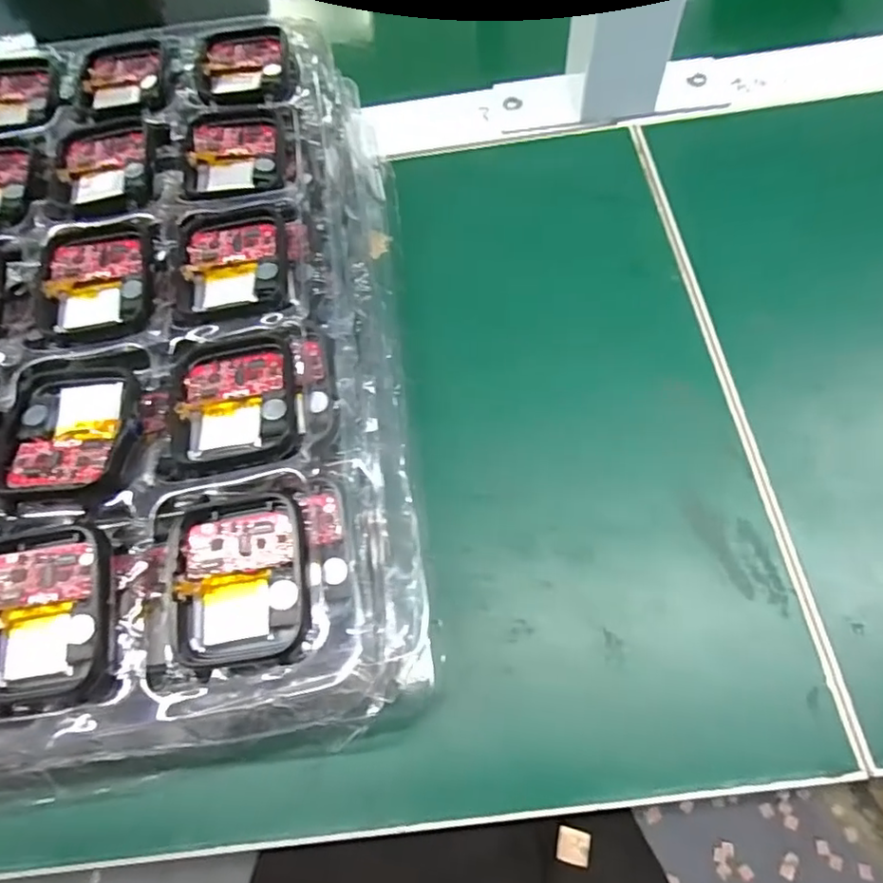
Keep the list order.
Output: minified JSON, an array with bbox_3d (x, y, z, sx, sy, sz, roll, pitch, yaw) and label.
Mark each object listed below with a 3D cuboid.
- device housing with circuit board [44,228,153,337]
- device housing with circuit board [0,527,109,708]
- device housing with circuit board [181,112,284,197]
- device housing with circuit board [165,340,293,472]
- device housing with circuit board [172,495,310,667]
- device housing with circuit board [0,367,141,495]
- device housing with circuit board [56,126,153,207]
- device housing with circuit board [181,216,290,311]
[{"bbox_3d":[-0.119,-0.057,0.204,0.036,0.004,0.044,-7,65,1],"label":"device housing with circuit board"},{"bbox_3d":[-0.107,0.045,0.156,0.037,0.010,0.044,-7,65,1],"label":"device housing with circuit board"},{"bbox_3d":[-0.080,-0.113,0.227,0.036,0.004,0.041,-5,65,2],"label":"device housing with circuit board"},{"bbox_3d":[-0.064,-0.012,0.181,0.037,0.007,0.043,-7,65,1],"label":"device housing with circuit board"},{"bbox_3d":[-0.054,0.037,0.158,0.037,0.012,0.042,-5,65,2],"label":"device housing with circuit board"},{"bbox_3d":[-0.113,-0.006,0.180,0.040,0.009,0.045,-3,65,3],"label":"device housing with circuit board"},{"bbox_3d":[-0.130,-0.108,0.226,0.036,0.004,0.044,-11,65,-1],"label":"device housing with circuit board"},{"bbox_3d":[-0.071,-0.062,0.204,0.036,0.004,0.039,-6,65,1],"label":"device housing with circuit board"}]

